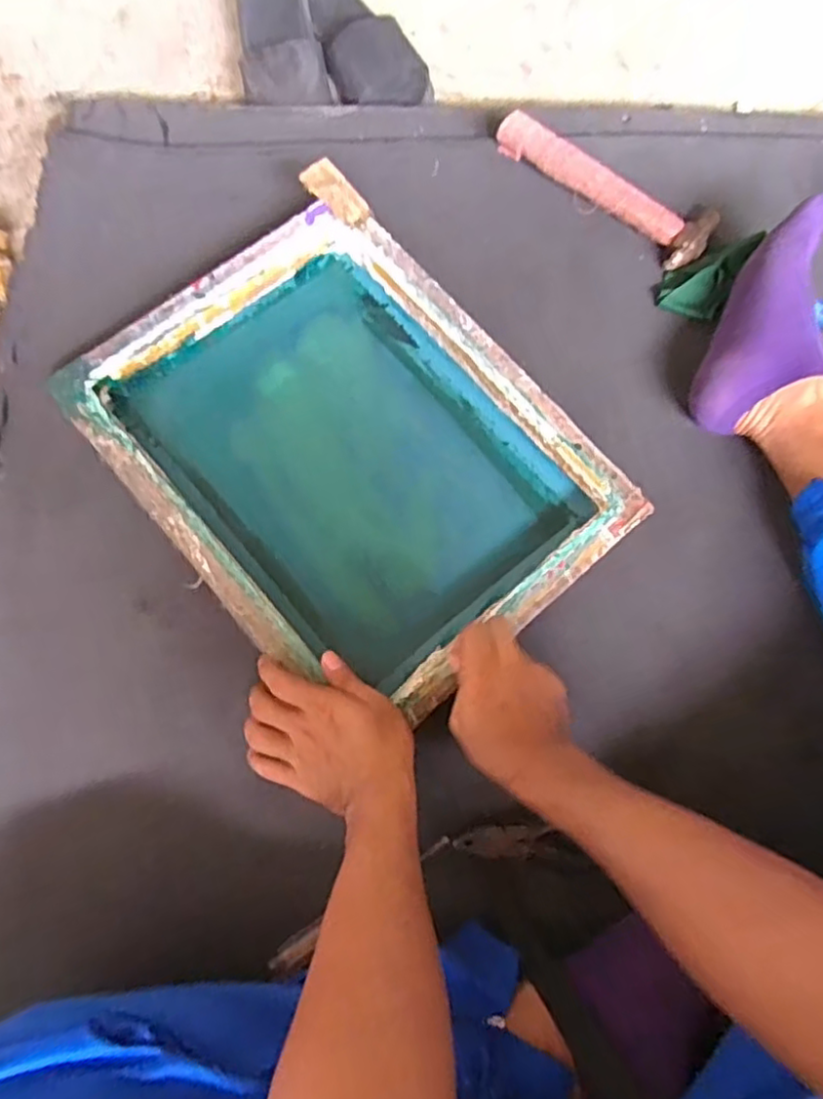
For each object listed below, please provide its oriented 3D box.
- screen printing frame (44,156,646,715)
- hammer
[{"bbox_3d":[-0.056,-0.095,0.625,0.351,0.060,0.450,-40,79,-11],"label":"screen printing frame"},{"bbox_3d":[0.213,-0.407,0.734,0.266,0.041,0.075,35,77,9],"label":"hammer"}]

